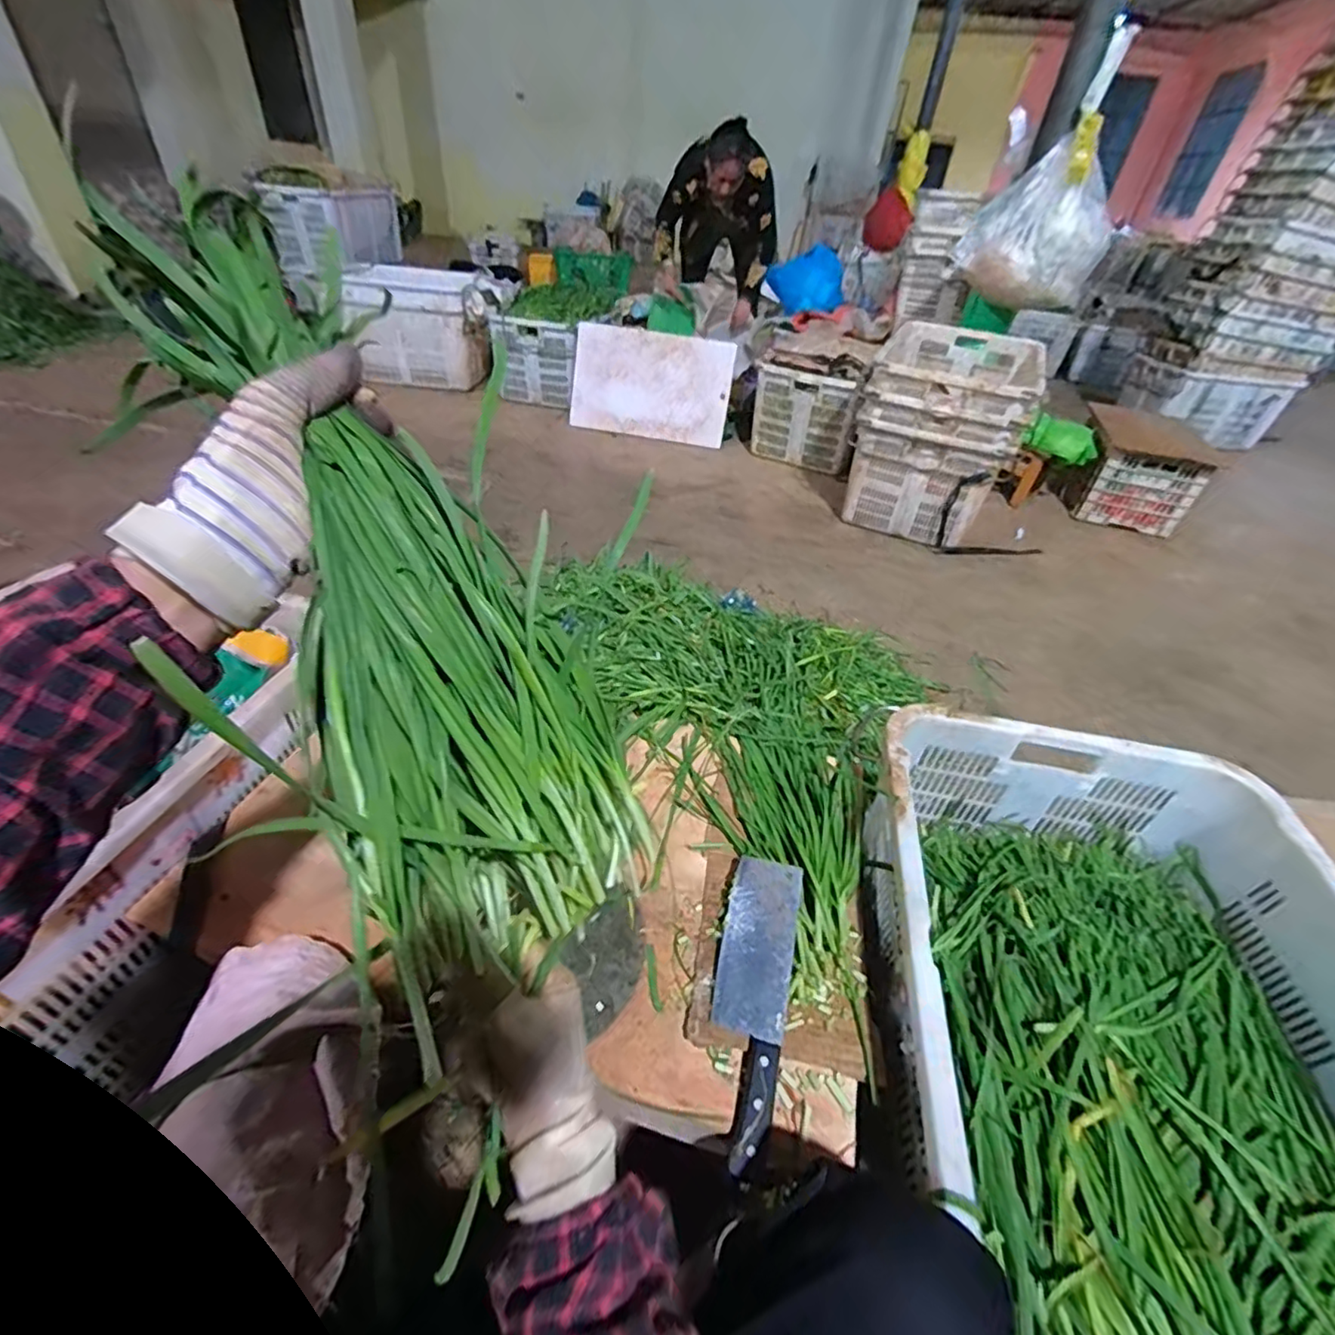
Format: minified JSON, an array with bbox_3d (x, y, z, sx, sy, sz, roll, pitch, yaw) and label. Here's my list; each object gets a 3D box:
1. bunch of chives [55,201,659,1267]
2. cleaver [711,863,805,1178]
[{"bbox_3d":[-0.143,-0.018,0.325,0.173,0.463,0.062,-24,9,-31],"label":"bunch of chives"},{"bbox_3d":[0.080,0.307,0.566,0.069,0.028,0.261,14,41,8],"label":"cleaver"}]

